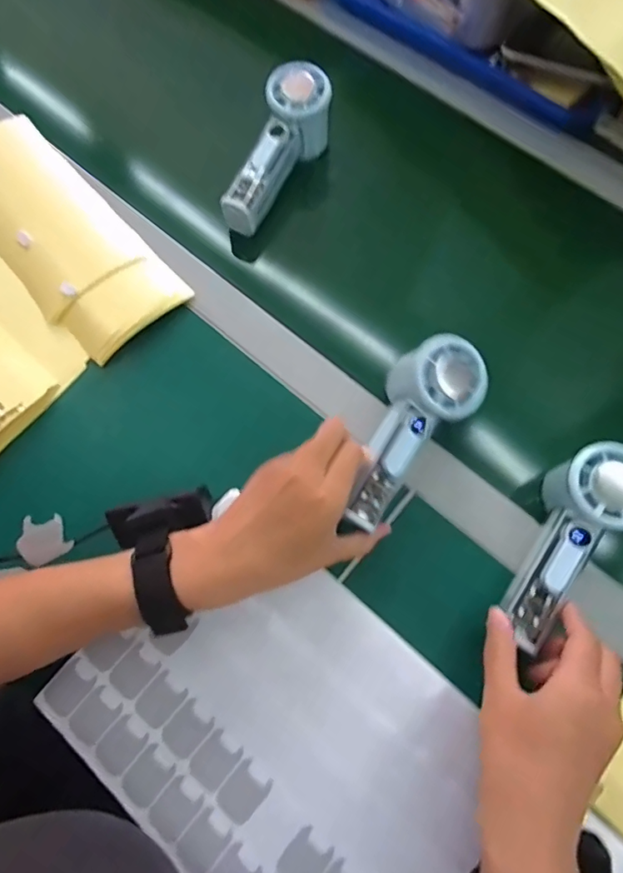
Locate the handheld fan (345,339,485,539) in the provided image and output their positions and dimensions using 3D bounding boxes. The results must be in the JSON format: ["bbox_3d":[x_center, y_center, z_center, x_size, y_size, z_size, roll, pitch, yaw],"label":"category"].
[{"bbox_3d":[0.065,-0.010,0.385,0.065,0.053,0.151,40,88,-12],"label":"handheld fan"}]

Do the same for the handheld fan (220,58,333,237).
[{"bbox_3d":[-0.034,-0.265,0.475,0.053,0.054,0.161,28,87,8],"label":"handheld fan"}]

